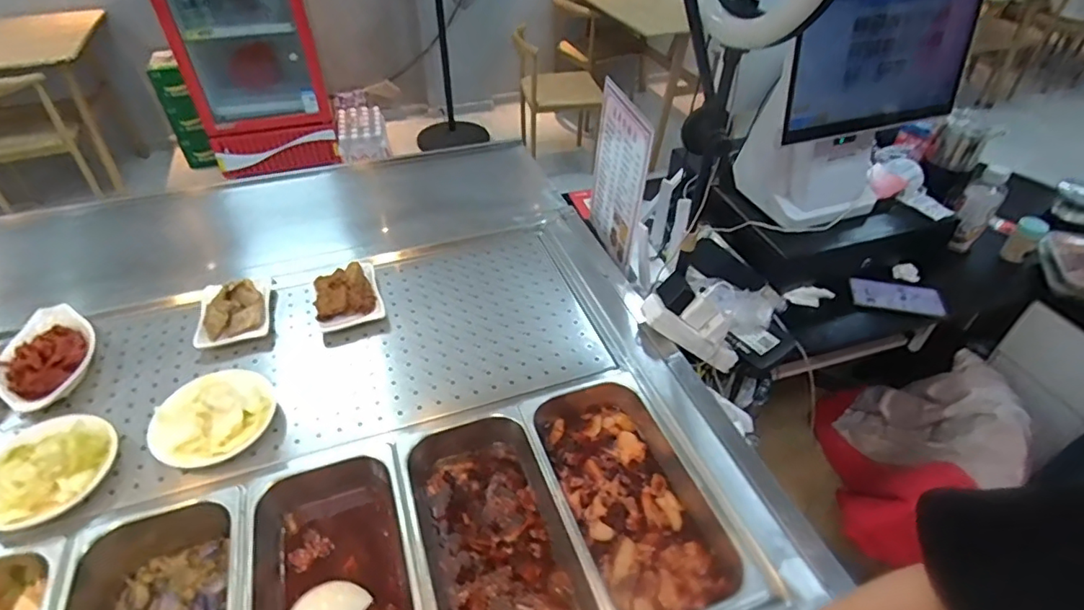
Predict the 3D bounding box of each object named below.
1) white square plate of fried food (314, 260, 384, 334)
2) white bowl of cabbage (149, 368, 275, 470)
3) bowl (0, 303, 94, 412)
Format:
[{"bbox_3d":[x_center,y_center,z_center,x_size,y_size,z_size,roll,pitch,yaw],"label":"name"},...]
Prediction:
[{"bbox_3d":[-0.307,-0.016,0.881,0.094,0.034,0.118,-15,45,-17],"label":"white square plate of fried food"},{"bbox_3d":[-0.416,0.141,0.715,0.141,0.042,0.144,0,43,0],"label":"white bowl of cabbage"},{"bbox_3d":[-0.688,0.070,0.781,0.107,0.045,0.183,-12,44,-13],"label":"bowl"}]

